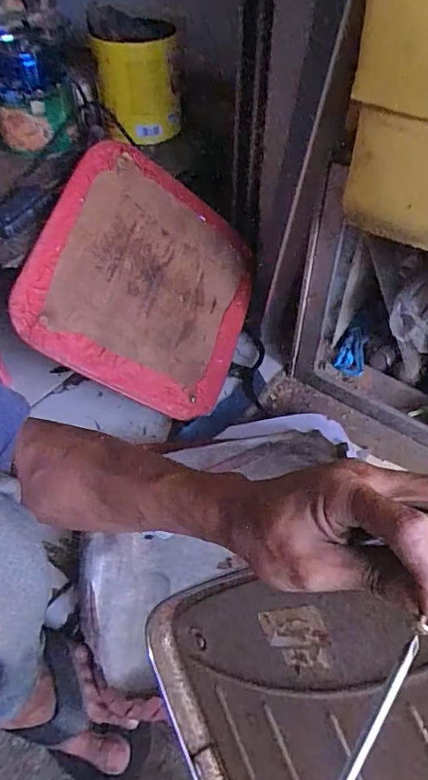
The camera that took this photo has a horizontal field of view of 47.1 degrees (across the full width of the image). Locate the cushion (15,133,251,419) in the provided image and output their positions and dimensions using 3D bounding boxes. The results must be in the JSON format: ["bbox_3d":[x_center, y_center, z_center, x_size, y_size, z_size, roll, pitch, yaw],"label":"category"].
[{"bbox_3d":[-0.092,-0.170,0.772,0.032,0.355,0.361,-8,58,53],"label":"cushion"}]

